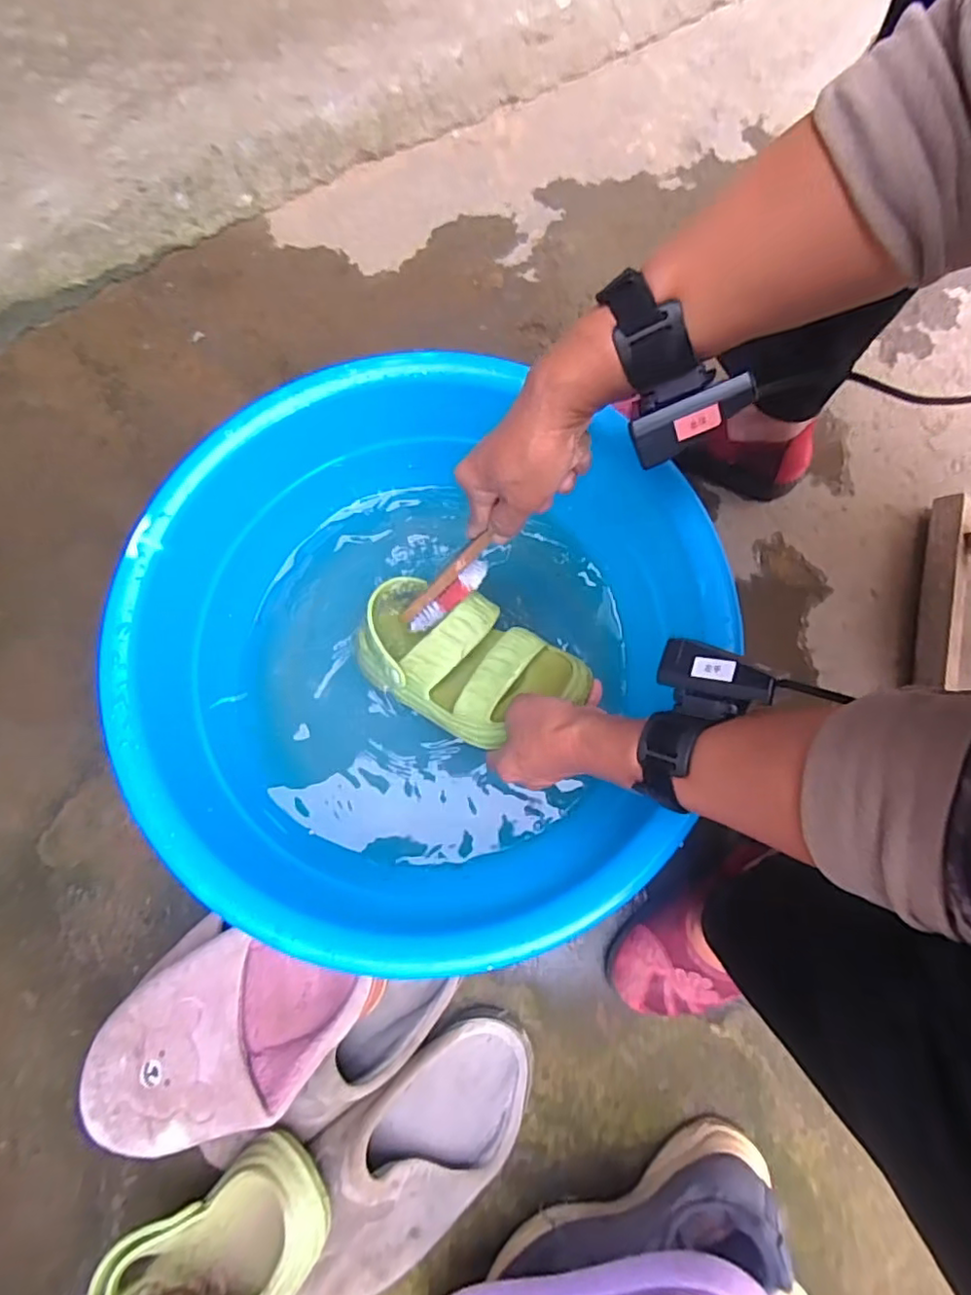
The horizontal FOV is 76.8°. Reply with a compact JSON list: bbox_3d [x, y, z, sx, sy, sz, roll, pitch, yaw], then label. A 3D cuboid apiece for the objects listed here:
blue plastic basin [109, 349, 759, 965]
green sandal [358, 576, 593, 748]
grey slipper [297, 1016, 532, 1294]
[{"bbox_3d":[-0.060,-0.001,0.516,0.419,0.163,0.442,0,79,0],"label":"blue plastic basin"},{"bbox_3d":[-0.020,0.012,0.529,0.219,0.069,0.111,27,87,30],"label":"green sandal"},{"bbox_3d":[-0.061,0.406,0.484,0.241,0.069,0.120,-39,79,-9],"label":"grey slipper"}]

